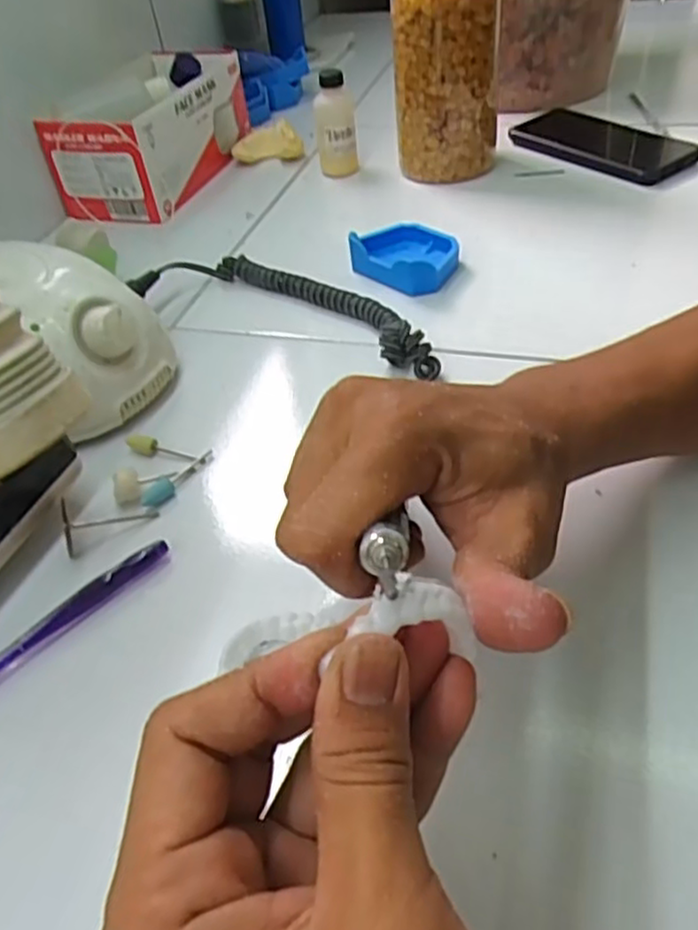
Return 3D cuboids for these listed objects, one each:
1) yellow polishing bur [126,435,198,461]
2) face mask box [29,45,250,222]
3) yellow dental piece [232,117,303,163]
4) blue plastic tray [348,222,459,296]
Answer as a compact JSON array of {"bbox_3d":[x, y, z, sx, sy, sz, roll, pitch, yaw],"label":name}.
[{"bbox_3d":[-0.107,-0.009,0.401,0.046,0.011,0.006,10,46,17],"label":"yellow polishing bur"},{"bbox_3d":[-0.185,-0.322,0.677,0.116,0.093,0.206,9,46,18],"label":"face mask box"},{"bbox_3d":[-0.080,-0.326,0.714,0.073,0.033,0.028,3,45,12],"label":"yellow dental piece"},{"bbox_3d":[0.043,-0.154,0.522,0.078,0.027,0.062,30,56,33],"label":"blue plastic tray"}]

